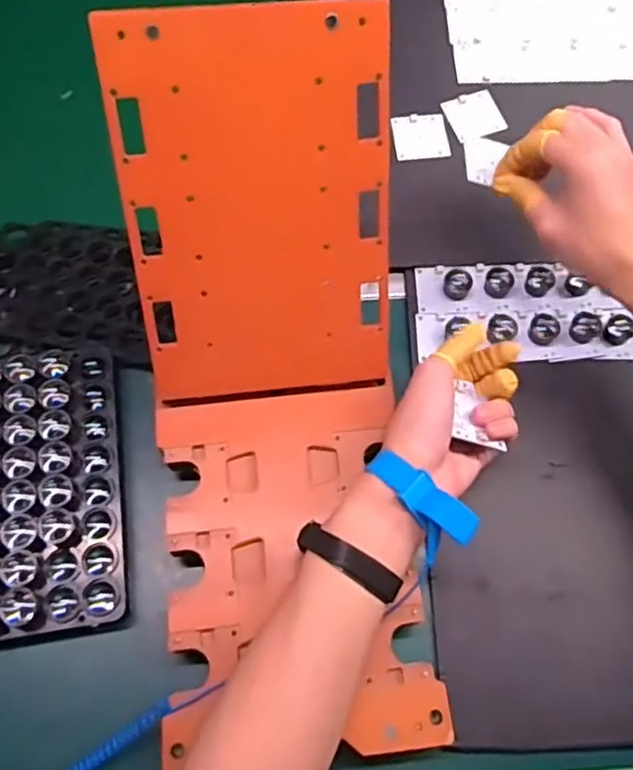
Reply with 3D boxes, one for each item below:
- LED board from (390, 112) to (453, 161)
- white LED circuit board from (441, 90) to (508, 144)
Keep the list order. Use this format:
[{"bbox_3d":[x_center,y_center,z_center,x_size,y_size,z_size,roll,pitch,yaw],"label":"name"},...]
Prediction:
[{"bbox_3d":[0.094,-0.223,0.598,0.049,0.004,0.047,-8,71,-5],"label":"LED board"},{"bbox_3d":[0.145,-0.246,0.608,0.049,0.004,0.046,-20,75,-8],"label":"white LED circuit board"}]

